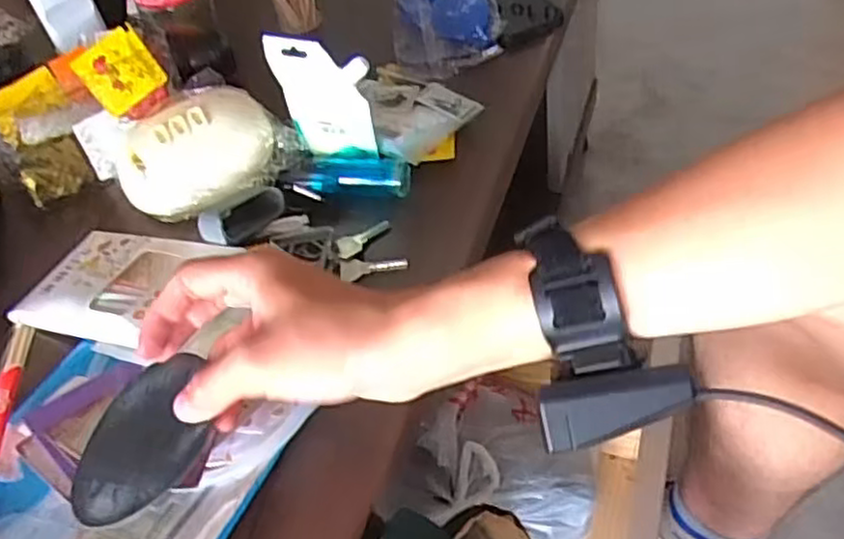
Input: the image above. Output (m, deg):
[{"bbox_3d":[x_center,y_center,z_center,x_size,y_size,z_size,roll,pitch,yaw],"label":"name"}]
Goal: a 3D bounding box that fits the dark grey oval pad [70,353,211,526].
[{"bbox_3d":[-0.149,0.089,0.381,0.078,0.008,0.090,-32,39,10],"label":"dark grey oval pad"}]

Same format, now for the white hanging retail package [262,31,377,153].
[{"bbox_3d":[-0.081,-0.138,0.578,0.085,0.093,0.012,12,39,16],"label":"white hanging retail package"}]

